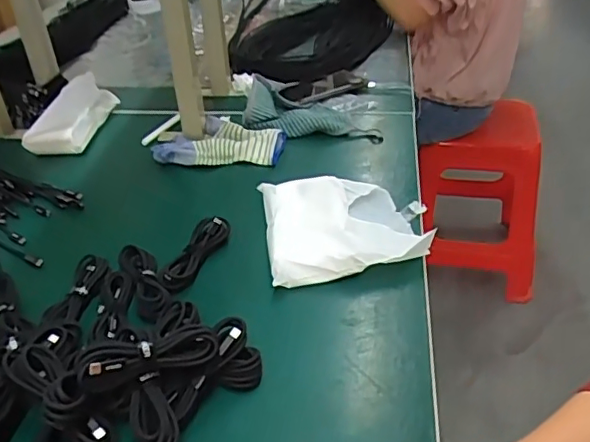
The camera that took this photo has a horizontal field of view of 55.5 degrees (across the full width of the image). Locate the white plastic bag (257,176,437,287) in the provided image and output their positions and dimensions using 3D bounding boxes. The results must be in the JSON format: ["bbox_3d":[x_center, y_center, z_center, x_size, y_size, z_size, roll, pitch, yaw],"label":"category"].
[{"bbox_3d":[0.059,0.000,0.640,0.182,0.037,0.181,-6,35,-3],"label":"white plastic bag"}]

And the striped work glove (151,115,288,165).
[{"bbox_3d":[-0.111,-0.112,0.814,0.189,0.033,0.094,1,35,6],"label":"striped work glove"}]

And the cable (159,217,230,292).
[{"bbox_3d":[-0.109,0.033,0.611,0.031,0.022,0.117,10,37,20],"label":"cable"}]

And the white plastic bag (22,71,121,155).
[{"bbox_3d":[-0.345,-0.166,0.881,0.084,0.050,0.162,8,49,12],"label":"white plastic bag"}]

